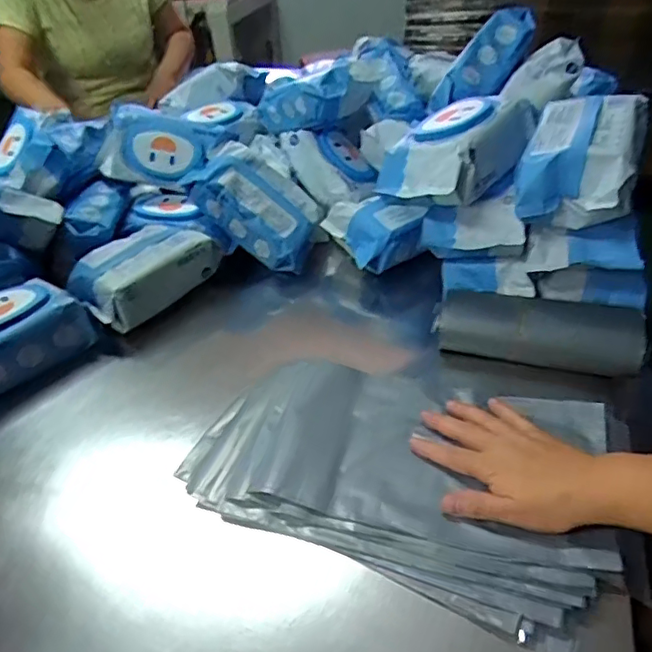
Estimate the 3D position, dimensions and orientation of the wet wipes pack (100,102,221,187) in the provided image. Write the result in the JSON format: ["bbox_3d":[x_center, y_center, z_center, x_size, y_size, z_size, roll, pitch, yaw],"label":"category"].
[{"bbox_3d":[-0.242,-0.251,0.810,0.157,0.102,0.055,18,19,8],"label":"wet wipes pack"}]

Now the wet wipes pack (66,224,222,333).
[{"bbox_3d":[-0.232,-0.075,0.745,0.092,0.067,0.183,25,47,32],"label":"wet wipes pack"}]

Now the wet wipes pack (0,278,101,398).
[{"bbox_3d":[-0.372,0.016,0.657,0.185,0.072,0.090,-33,46,-31],"label":"wet wipes pack"}]

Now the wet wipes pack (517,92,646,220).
[{"bbox_3d":[0.267,-0.178,0.590,0.106,0.079,0.165,16,43,25],"label":"wet wipes pack"}]

